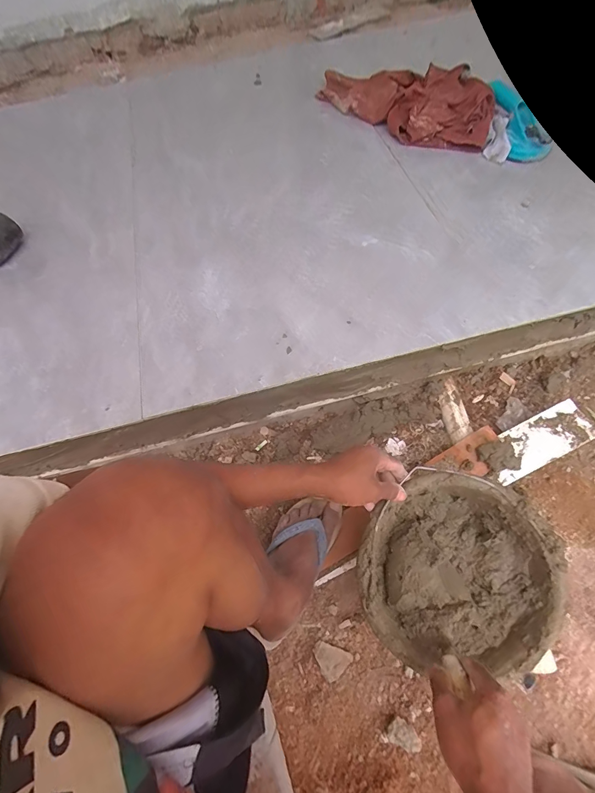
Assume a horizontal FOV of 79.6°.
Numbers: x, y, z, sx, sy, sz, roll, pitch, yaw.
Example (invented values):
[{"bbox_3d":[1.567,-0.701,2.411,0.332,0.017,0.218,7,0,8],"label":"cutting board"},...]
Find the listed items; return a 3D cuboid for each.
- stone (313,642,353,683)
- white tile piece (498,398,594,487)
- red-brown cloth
[{"bbox_3d":[0.055,0.416,0.570,0.049,0.007,0.054,-35,68,-17],"label":"stone"},{"bbox_3d":[0.429,0.079,0.636,0.188,0.012,0.079,-28,66,-1],"label":"white tile piece"},{"bbox_3d":[0.248,-0.723,0.856,0.451,0.069,0.249,24,66,16],"label":"red-brown cloth"}]

